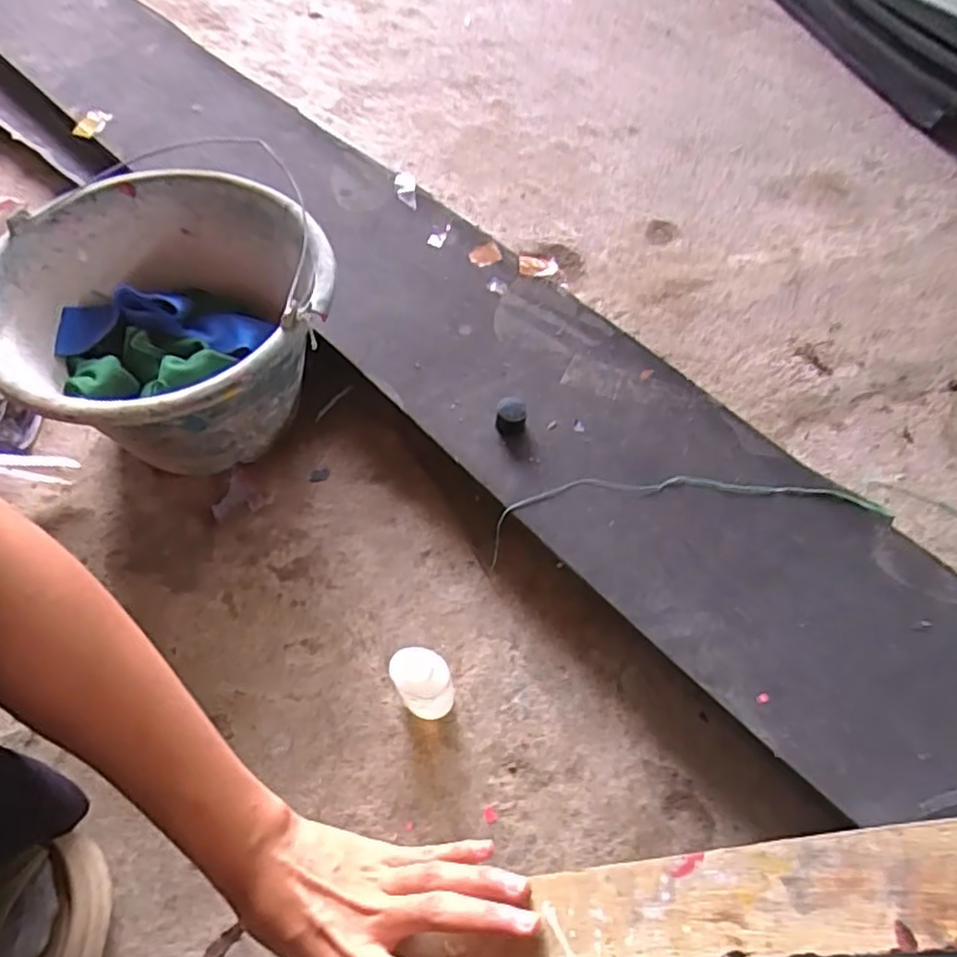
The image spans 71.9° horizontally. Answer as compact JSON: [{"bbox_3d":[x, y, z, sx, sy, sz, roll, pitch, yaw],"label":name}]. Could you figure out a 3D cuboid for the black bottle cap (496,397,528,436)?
[{"bbox_3d":[0.027,-0.051,0.539,0.024,0.018,0.028,11,59,4],"label":"black bottle cap"}]

